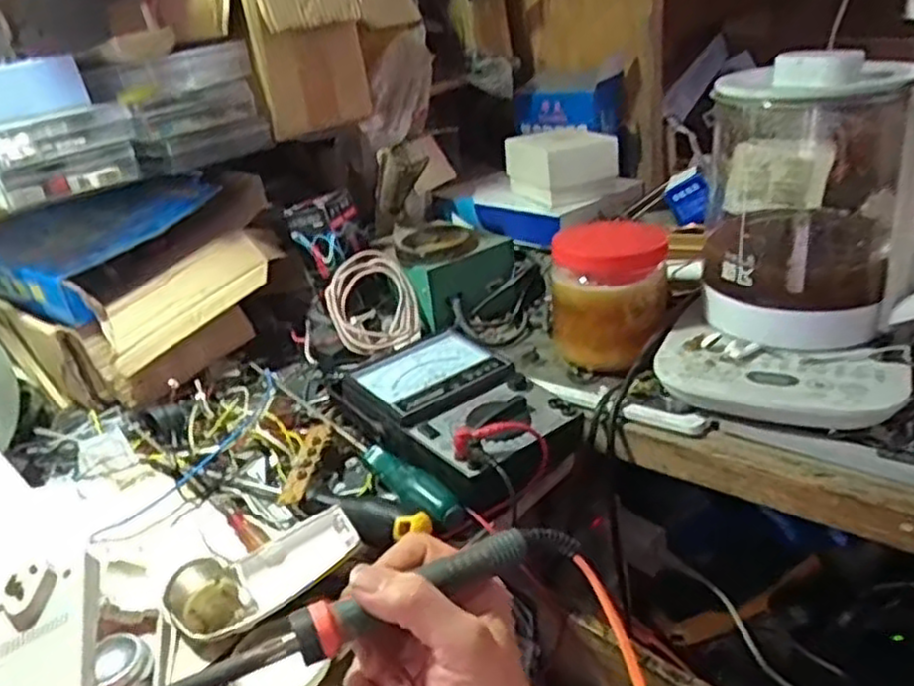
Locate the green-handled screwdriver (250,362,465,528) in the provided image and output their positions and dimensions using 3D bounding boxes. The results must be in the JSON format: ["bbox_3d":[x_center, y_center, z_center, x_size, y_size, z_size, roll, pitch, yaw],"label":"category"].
[{"bbox_3d":[-0.087,0.068,0.591,0.033,0.021,0.282,-24,31,-29],"label":"green-handled screwdriver"}]

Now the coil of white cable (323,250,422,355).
[{"bbox_3d":[-0.080,-0.036,0.710,0.087,0.100,0.028,-35,-4,-24],"label":"coil of white cable"}]

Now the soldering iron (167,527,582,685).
[{"bbox_3d":[-0.047,0.131,0.354,0.233,0.020,0.016,-17,28,-19],"label":"soldering iron"}]

